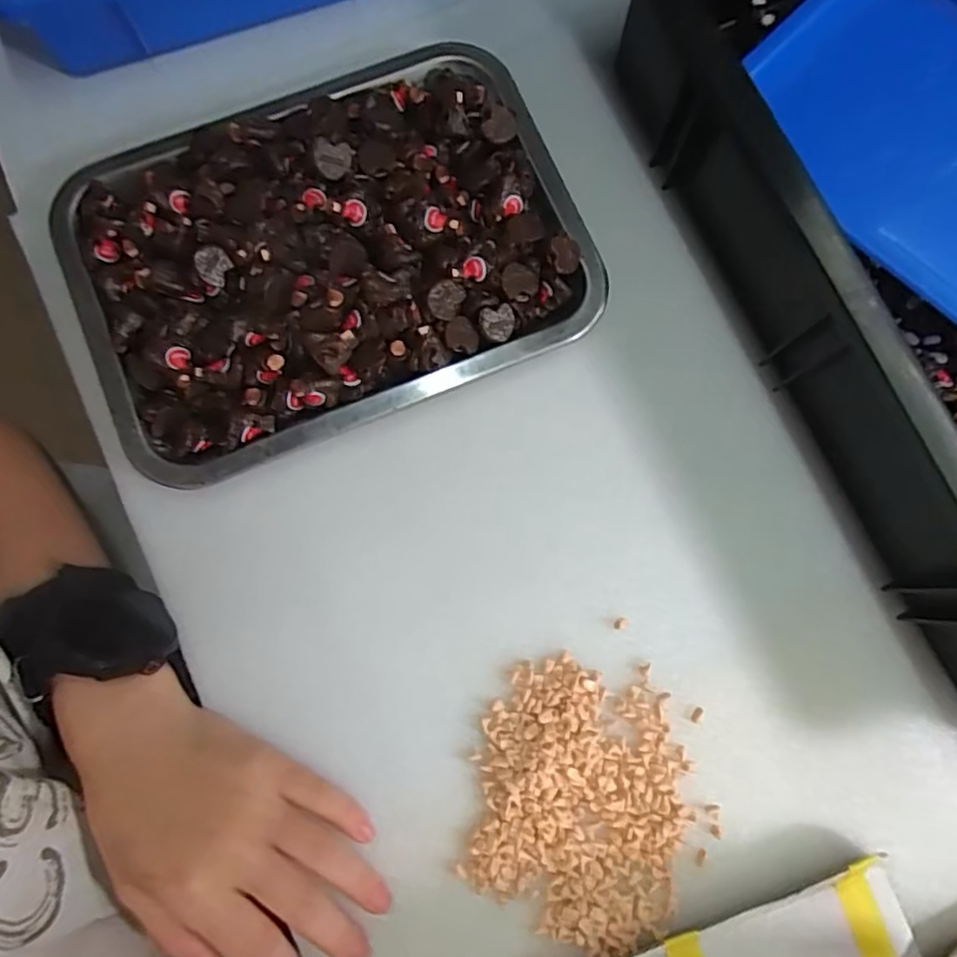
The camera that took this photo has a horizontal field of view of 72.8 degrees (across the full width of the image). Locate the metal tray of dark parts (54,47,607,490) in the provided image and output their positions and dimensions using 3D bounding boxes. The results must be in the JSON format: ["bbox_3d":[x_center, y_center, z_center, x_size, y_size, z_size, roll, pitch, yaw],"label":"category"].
[{"bbox_3d":[-0.077,-0.114,0.333,0.251,0.049,0.179,-23,80,-6],"label":"metal tray of dark parts"}]

